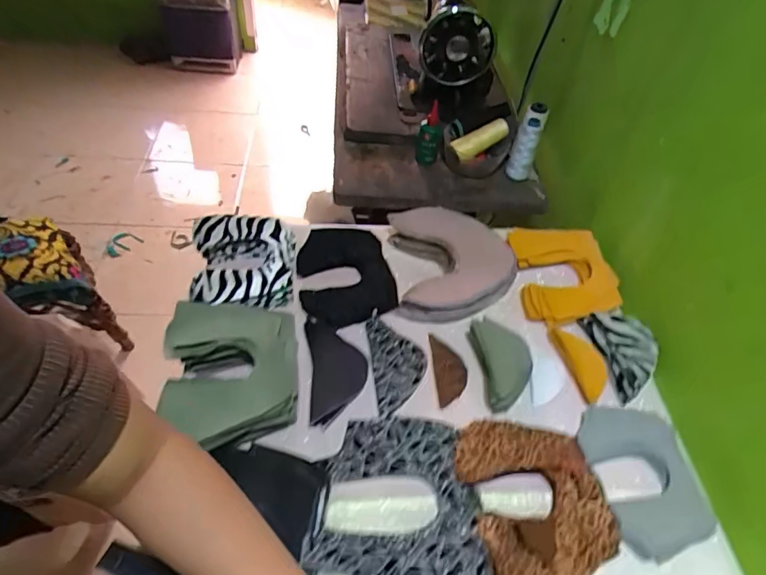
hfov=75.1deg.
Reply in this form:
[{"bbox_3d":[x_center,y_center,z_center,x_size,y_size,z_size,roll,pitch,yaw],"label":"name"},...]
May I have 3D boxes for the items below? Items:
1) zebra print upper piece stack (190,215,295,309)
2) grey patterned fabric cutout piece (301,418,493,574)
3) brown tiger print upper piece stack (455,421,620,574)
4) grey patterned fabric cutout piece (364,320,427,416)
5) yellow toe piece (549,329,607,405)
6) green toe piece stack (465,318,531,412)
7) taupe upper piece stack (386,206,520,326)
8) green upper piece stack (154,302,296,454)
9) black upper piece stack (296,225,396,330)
[{"bbox_3d":[-0.196,-0.035,0.705,0.136,0.047,0.159,-4,50,-11],"label":"zebra print upper piece stack"},{"bbox_3d":[0.011,0.221,0.511,0.173,0.034,0.202,-2,49,-8],"label":"grey patterned fabric cutout piece"},{"bbox_3d":[0.157,0.220,0.520,0.135,0.032,0.180,-8,50,-13],"label":"brown tiger print upper piece stack"},{"bbox_3d":[0.022,0.098,0.635,0.070,0.010,0.140,-3,49,-9],"label":"grey patterned fabric cutout piece"},{"bbox_3d":[0.256,0.093,0.640,0.040,0.017,0.110,-6,50,-12],"label":"yellow toe piece"},{"bbox_3d":[0.147,0.089,0.614,0.062,0.045,0.122,0,49,-7],"label":"green toe piece stack"},{"bbox_3d":[0.105,-0.036,0.733,0.179,0.056,0.179,-2,49,-8],"label":"taupe upper piece stack"},{"bbox_3d":[-0.175,0.098,0.581,0.147,0.055,0.179,-3,49,-9],"label":"green upper piece stack"},{"bbox_3d":[-0.055,-0.020,0.711,0.125,0.036,0.166,-9,51,-15],"label":"black upper piece stack"}]

